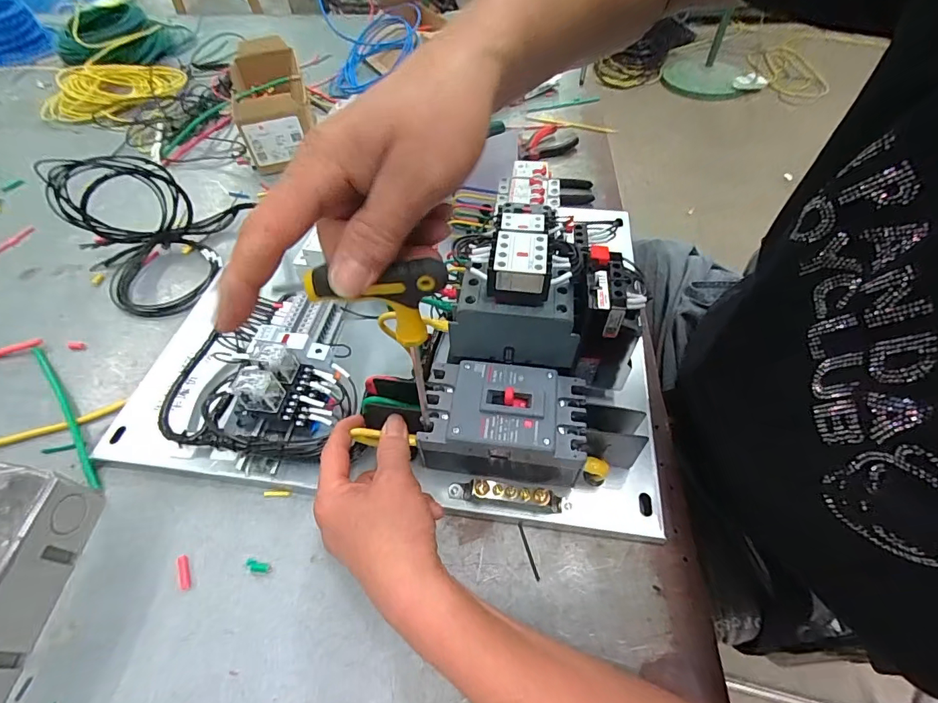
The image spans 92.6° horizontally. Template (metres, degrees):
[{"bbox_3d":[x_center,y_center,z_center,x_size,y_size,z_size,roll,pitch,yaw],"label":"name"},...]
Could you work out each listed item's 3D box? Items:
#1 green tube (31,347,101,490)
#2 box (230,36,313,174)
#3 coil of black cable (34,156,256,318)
[{"bbox_3d":[-0.403,0.059,0.446,0.009,0.004,0.208,-37,61,-23],"label":"green tube"},{"bbox_3d":[-0.321,-0.410,0.735,0.119,0.096,0.247,-18,55,-12],"label":"box"},{"bbox_3d":[-0.369,-0.162,0.535,0.194,0.132,0.175,-34,60,-21],"label":"coil of black cable"}]

